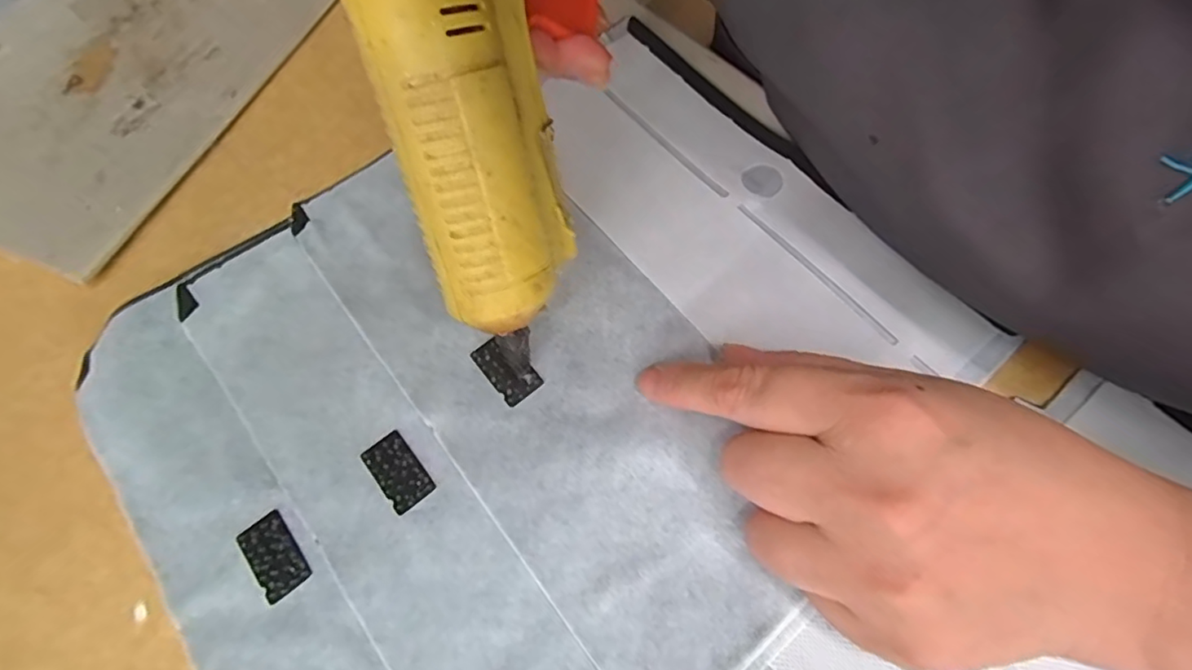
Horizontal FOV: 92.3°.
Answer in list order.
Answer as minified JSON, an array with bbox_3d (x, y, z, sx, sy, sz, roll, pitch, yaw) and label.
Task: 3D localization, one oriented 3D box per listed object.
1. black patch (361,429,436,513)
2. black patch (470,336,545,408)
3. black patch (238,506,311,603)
[{"bbox_3d":[-0.073,0.049,0.210,0.016,0.004,0.029,-39,69,-13],"label":"black patch"},{"bbox_3d":[-0.035,0.013,0.222,0.015,0.004,0.029,-40,69,-14],"label":"black patch"},{"bbox_3d":[-0.114,0.077,0.201,0.016,0.004,0.029,-38,69,-13],"label":"black patch"}]

